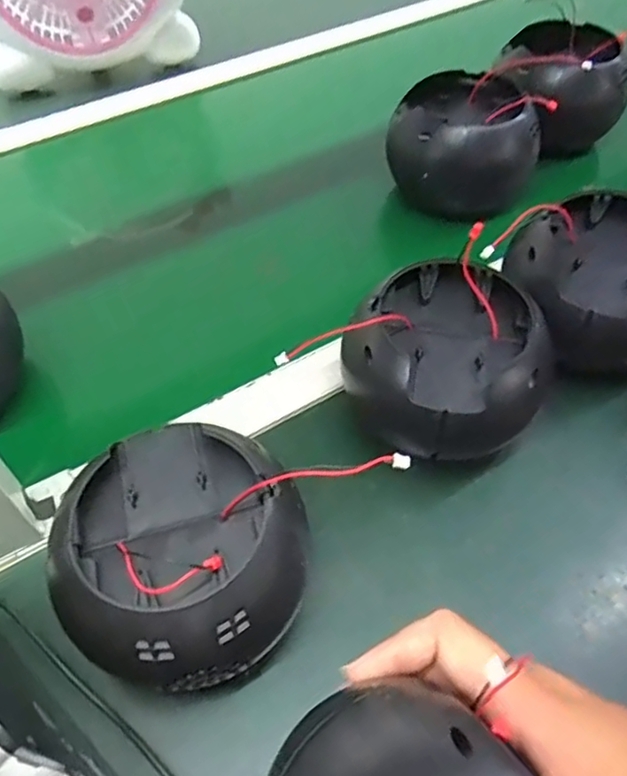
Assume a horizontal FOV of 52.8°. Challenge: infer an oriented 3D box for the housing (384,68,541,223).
[{"bbox_3d":[0.125,-0.217,0.569,0.113,0.095,0.102,-19,55,-14],"label":"housing"}]

